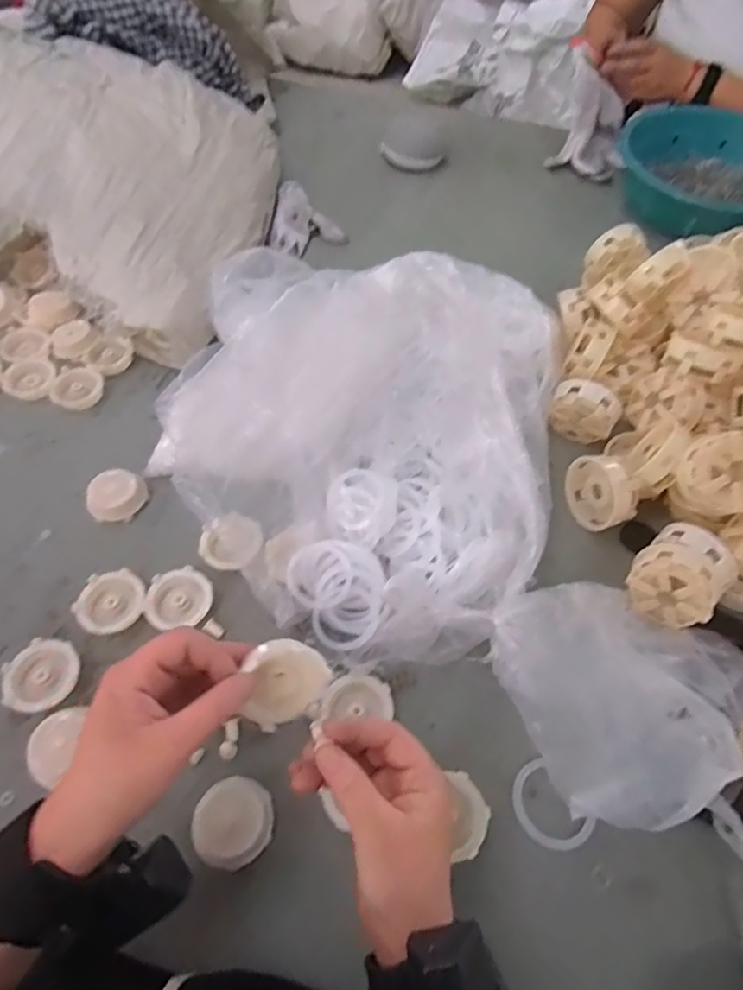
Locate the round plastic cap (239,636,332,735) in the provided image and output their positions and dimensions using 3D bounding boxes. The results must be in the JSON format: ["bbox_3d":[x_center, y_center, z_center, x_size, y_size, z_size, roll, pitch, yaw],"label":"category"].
[{"bbox_3d":[-0.050,0.111,0.337,0.044,0.018,0.054,9,91,-32],"label":"round plastic cap"}]

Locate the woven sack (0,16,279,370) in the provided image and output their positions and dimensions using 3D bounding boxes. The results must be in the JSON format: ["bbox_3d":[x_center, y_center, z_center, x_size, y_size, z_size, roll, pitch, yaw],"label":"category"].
[{"bbox_3d":[-0.379,-0.403,0.695,0.503,0.142,0.363,17,59,9],"label":"woven sack"}]

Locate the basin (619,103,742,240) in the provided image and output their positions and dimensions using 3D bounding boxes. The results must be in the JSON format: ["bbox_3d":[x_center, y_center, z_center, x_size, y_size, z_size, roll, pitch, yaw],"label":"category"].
[{"bbox_3d":[0.478,-0.449,0.800,0.260,0.074,0.242,15,59,8],"label":"basin"}]

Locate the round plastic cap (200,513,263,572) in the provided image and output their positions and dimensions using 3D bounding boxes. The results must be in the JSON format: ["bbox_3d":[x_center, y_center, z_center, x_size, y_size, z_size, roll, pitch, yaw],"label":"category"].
[{"bbox_3d":[-0.125,0.044,0.517,0.054,0.017,0.050,0,58,-1],"label":"round plastic cap"}]

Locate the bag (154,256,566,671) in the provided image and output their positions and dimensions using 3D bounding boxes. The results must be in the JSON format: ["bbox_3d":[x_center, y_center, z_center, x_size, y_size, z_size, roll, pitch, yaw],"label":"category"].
[{"bbox_3d":[0.002,-0.095,0.512,0.362,0.149,0.397,23,60,14],"label":"bag"}]

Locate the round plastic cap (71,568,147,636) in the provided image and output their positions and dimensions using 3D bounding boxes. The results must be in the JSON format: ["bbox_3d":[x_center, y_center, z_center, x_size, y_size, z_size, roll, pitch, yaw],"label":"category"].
[{"bbox_3d":[-0.222,0.090,0.484,0.055,0.009,0.054,-1,62,3],"label":"round plastic cap"}]

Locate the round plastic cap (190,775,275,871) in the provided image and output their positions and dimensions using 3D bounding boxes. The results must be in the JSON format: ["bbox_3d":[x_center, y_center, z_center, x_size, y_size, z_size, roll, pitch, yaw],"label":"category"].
[{"bbox_3d":[-0.096,0.225,0.394,0.052,0.025,0.053,0,58,-1],"label":"round plastic cap"}]

